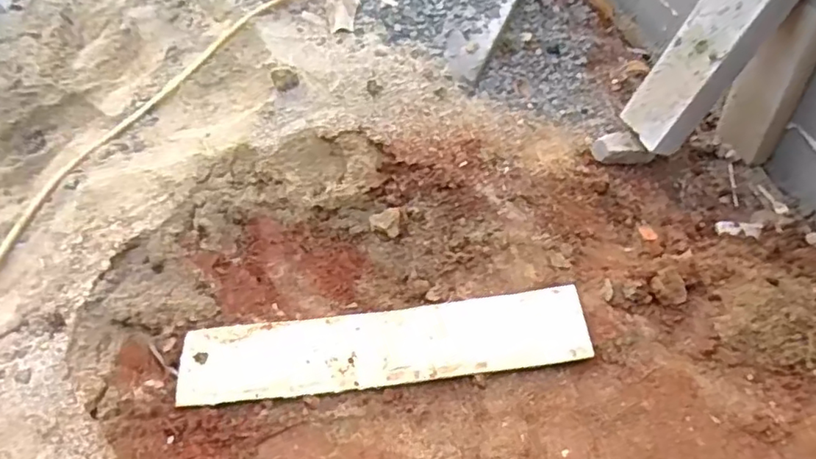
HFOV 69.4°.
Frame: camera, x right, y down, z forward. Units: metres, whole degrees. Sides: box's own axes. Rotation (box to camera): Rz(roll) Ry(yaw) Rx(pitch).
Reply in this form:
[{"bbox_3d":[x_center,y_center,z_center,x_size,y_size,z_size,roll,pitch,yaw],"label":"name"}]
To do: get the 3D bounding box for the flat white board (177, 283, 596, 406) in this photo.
[{"bbox_3d":[-0.066,0.287,1.472,0.992,0.040,0.193,-8,58,3],"label":"flat white board"}]

